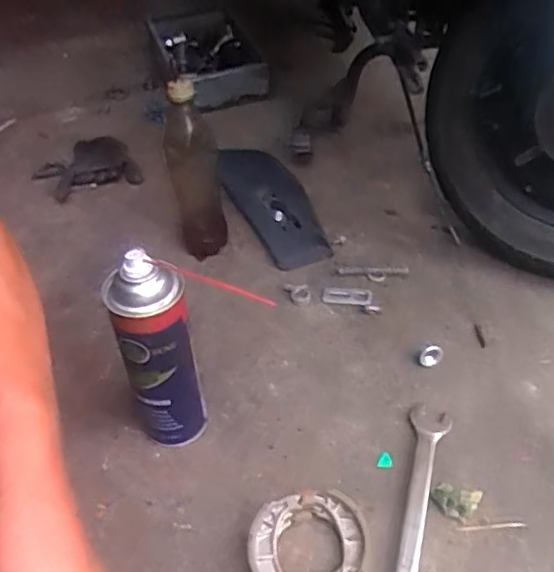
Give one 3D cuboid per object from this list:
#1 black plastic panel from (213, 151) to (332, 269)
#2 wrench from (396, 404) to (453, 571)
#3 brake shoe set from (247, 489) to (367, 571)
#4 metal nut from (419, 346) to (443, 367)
[{"bbox_3d":[-0.017,-0.146,0.952,0.099,0.048,0.368,-20,41,-15],"label":"black plastic panel"},{"bbox_3d":[0.126,0.198,0.527,0.039,0.019,0.240,7,42,16],"label":"wrench"},{"bbox_3d":[0.025,0.225,0.504,0.094,0.024,0.101,8,42,17],"label":"brake shoe set"},{"bbox_3d":[0.173,0.080,0.660,0.025,0.022,0.015,2,41,11],"label":"metal nut"}]

